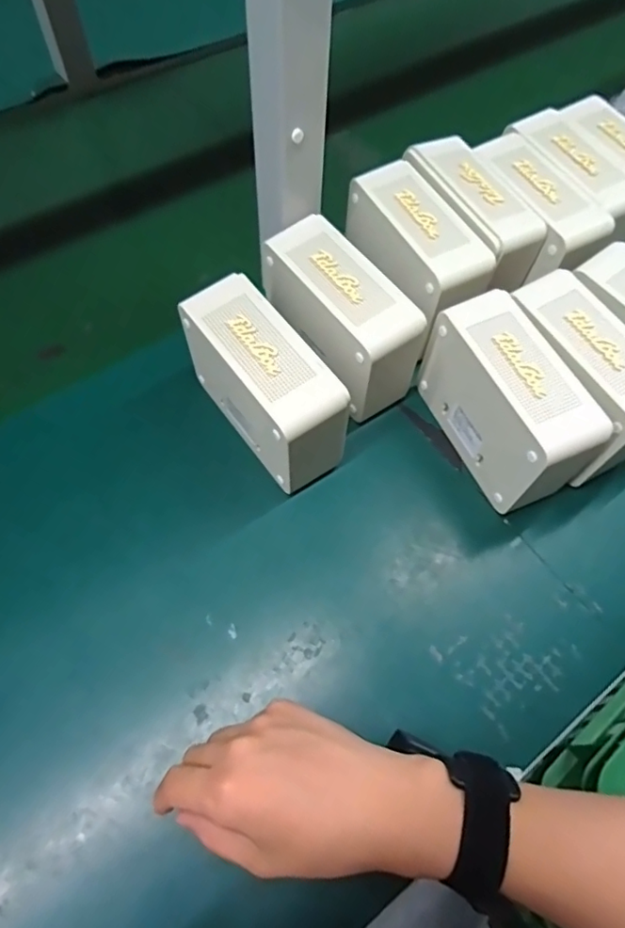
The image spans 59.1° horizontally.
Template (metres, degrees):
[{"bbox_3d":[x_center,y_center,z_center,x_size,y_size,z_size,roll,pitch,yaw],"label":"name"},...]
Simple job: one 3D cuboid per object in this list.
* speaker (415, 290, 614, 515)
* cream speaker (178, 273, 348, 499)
[{"bbox_3d":[0.146,-0.043,0.426,0.063,0.108,0.143,-22,66,-13],"label":"speaker"},{"bbox_3d":[-0.036,-0.053,0.420,0.059,0.105,0.148,-32,69,-18],"label":"cream speaker"}]

